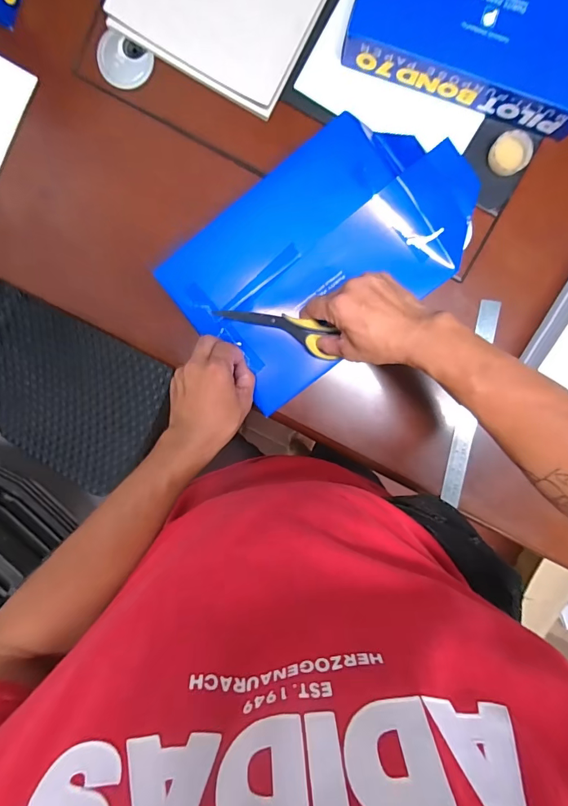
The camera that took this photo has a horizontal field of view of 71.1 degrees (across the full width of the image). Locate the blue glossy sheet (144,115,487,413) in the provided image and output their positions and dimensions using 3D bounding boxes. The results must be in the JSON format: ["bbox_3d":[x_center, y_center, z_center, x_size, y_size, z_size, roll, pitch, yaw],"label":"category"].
[{"bbox_3d":[0.049,-0.173,0.460,0.338,0.023,0.217,-37,96,5],"label":"blue glossy sheet"}]

